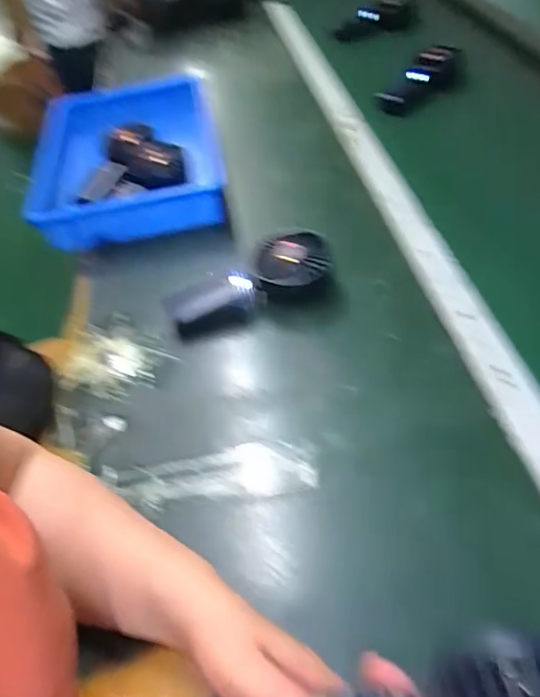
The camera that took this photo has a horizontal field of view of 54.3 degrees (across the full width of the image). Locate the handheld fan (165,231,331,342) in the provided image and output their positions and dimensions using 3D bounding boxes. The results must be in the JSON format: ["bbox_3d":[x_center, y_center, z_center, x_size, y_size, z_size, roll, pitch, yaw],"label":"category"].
[{"bbox_3d":[-0.020,-0.065,0.561,0.175,0.054,0.090,-19,48,-11],"label":"handheld fan"}]

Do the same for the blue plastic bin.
[{"bbox_3d":[-0.199,-0.283,0.779,0.241,0.072,0.383,-11,47,-3],"label":"blue plastic bin"}]

